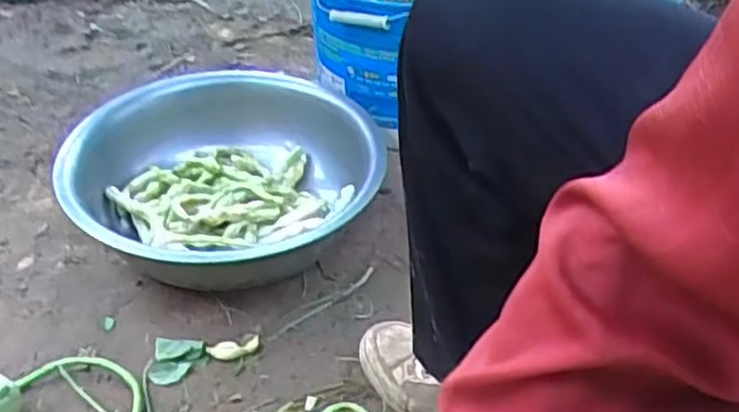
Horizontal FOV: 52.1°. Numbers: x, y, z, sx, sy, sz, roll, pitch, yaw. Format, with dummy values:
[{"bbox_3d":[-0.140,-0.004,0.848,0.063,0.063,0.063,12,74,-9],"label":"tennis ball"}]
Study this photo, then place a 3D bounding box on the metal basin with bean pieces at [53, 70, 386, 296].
[{"bbox_3d":[-0.158,-0.042,0.861,0.320,0.120,0.278,-3,41,-6],"label":"metal basin with bean pieces"}]

